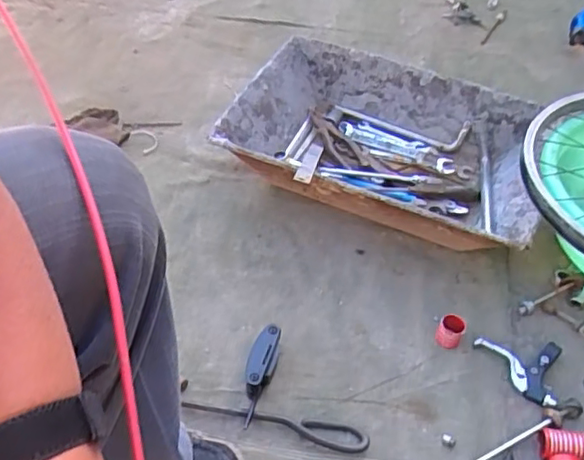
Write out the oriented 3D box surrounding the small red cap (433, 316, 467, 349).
[{"bbox_3d":[0.205,0.131,0.801,0.032,0.032,0.032,0,48,-1],"label":"small red cap"}]

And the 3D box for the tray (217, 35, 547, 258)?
[{"bbox_3d":[0.146,-0.127,0.978,0.477,0.120,0.296,20,51,16],"label":"tray"}]

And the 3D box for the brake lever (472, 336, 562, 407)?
[{"bbox_3d":[0.281,0.173,0.771,0.103,0.031,0.081,12,49,10],"label":"brake lever"}]

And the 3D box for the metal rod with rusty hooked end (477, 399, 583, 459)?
[{"bbox_3d":[0.255,0.249,0.717,0.207,0.018,0.023,-21,52,-18],"label":"metal rod with rusty hooked end"}]

